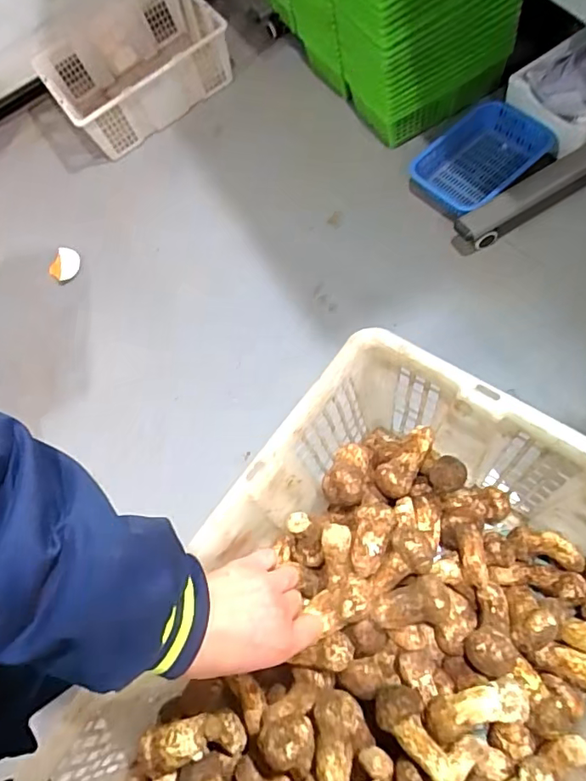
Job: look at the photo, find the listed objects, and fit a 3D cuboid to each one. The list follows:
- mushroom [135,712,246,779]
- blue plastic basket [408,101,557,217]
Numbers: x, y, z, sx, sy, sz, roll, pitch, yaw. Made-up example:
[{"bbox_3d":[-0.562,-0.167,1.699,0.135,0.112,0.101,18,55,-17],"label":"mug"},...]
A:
[{"bbox_3d":[-0.086,0.297,0.439,0.089,0.037,0.046,-9,73,0],"label":"mushroom"},{"bbox_3d":[0.412,-0.523,1.183,0.291,0.085,0.208,-45,76,0],"label":"blue plastic basket"}]

